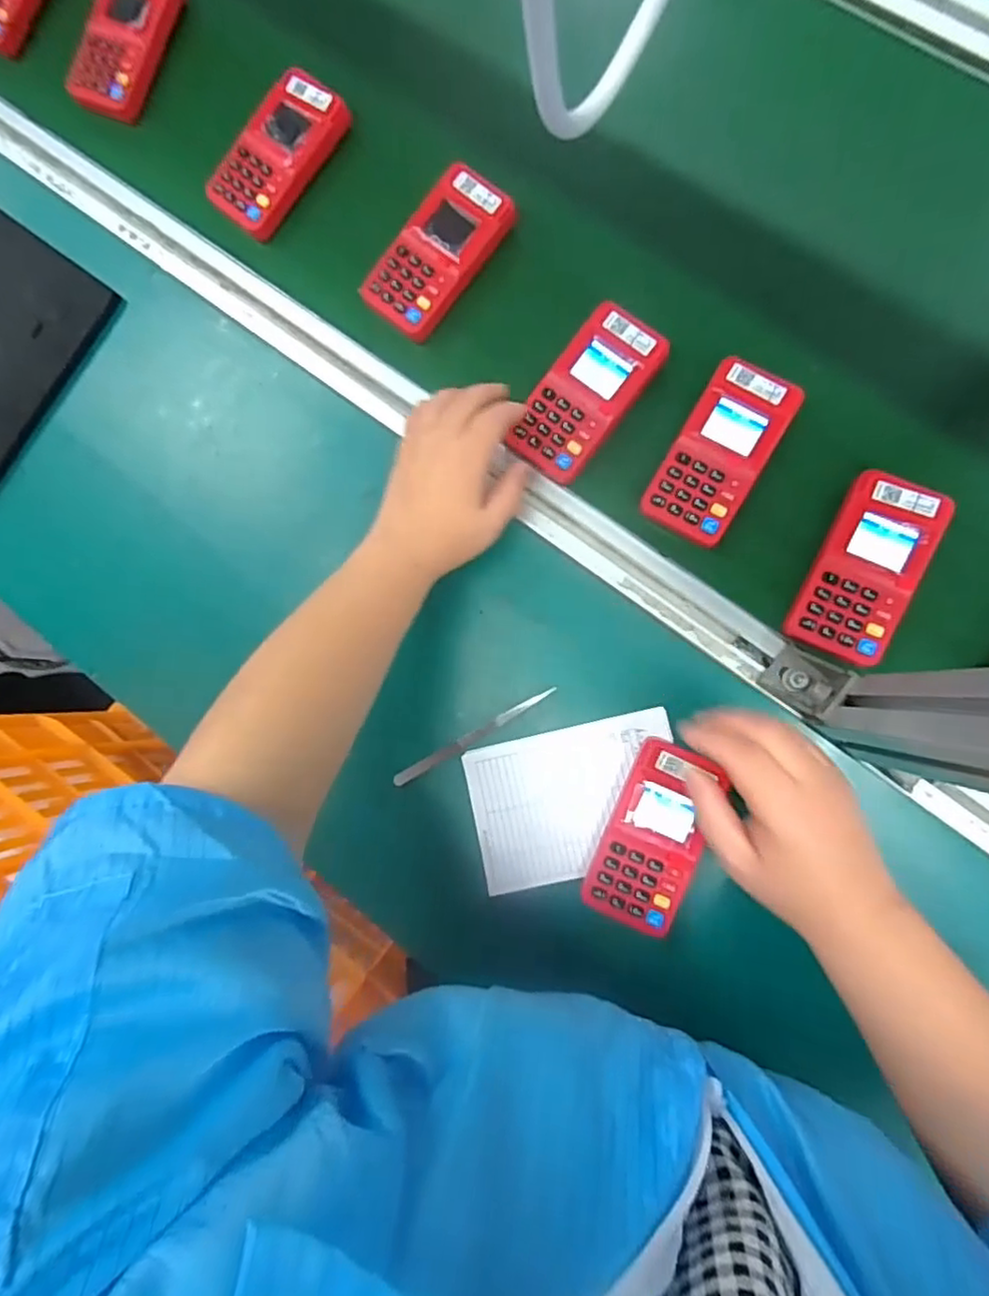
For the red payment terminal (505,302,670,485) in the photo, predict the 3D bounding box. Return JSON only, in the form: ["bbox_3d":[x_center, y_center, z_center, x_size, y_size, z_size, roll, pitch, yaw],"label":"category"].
[{"bbox_3d":[0.065,-0.181,0.468,0.063,0.013,0.122,37,93,4],"label":"red payment terminal"}]

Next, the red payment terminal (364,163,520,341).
[{"bbox_3d":[-0.043,-0.299,0.494,0.064,0.017,0.122,39,94,7],"label":"red payment terminal"}]

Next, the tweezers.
[{"bbox_3d":[-0.014,0.064,0.476,0.132,0.007,0.008,-31,85,6],"label":"tweezers"}]

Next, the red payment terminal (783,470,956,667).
[{"bbox_3d":[0.252,-0.054,0.445,0.064,0.027,0.124,25,92,7],"label":"red payment terminal"}]

